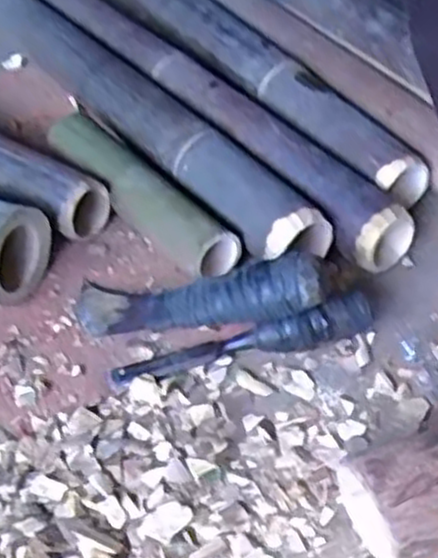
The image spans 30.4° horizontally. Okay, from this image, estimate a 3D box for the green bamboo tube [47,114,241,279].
[{"bbox_3d":[-0.075,-0.074,0.727,0.059,0.054,0.233,-30,52,-25],"label":"green bamboo tube"}]

